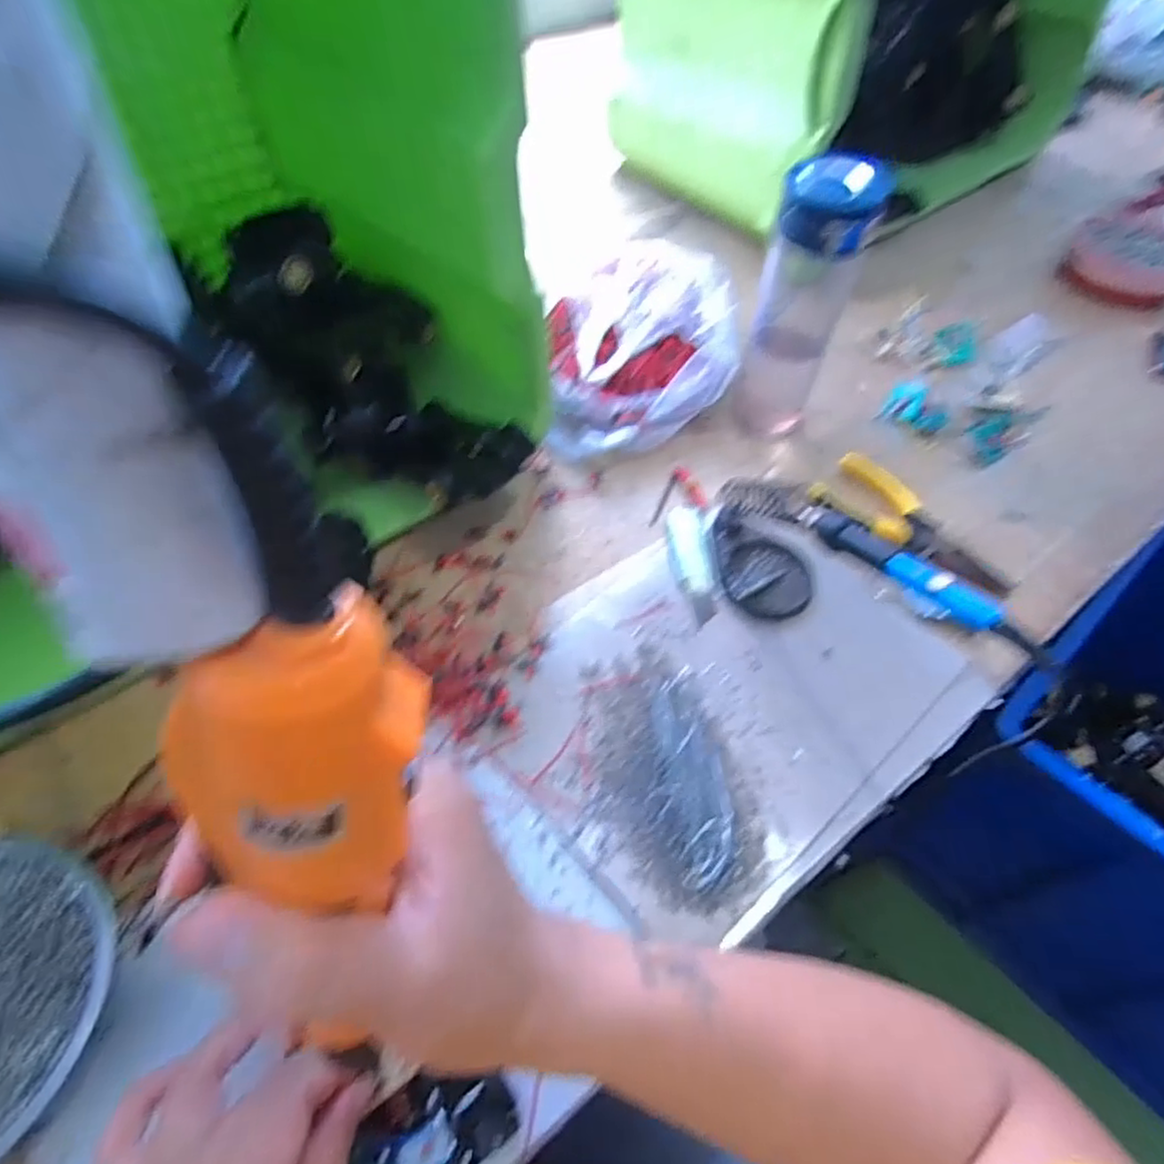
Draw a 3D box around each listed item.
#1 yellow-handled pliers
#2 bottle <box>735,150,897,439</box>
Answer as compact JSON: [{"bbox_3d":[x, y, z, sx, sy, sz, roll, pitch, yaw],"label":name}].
[{"bbox_3d":[0.257,-0.042,0.526,0.057,0.017,0.159,-32,61,-23],"label":"yellow-handled pliers"},{"bbox_3d":[0.174,-0.219,0.535,0.072,0.205,0.072,22,55,13],"label":"bottle"}]

